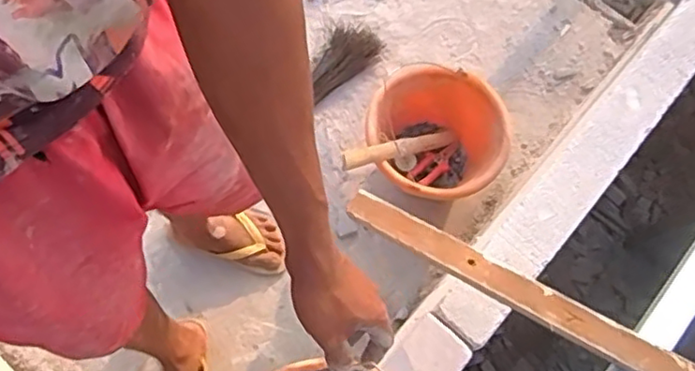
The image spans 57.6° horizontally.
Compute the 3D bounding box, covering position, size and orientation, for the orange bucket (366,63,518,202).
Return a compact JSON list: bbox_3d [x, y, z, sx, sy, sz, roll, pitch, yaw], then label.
[{"bbox_3d":[0.164,-0.084,1.201,0.250,0.172,0.234,0,74,0],"label":"orange bucket"}]

